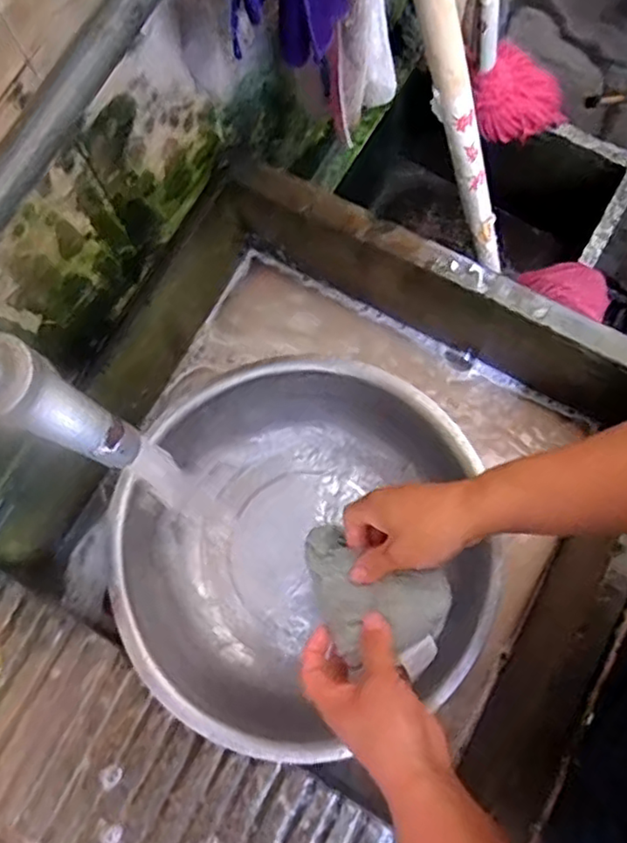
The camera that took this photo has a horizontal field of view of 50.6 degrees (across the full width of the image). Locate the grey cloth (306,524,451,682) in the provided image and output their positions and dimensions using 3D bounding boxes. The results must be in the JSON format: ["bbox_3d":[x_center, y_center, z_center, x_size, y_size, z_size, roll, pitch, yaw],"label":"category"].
[{"bbox_3d":[0.041,0.141,0.522,0.123,0.071,0.083,26,78,7],"label":"grey cloth"}]

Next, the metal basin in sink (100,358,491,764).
[{"bbox_3d":[-0.014,0.131,0.713,0.360,0.169,0.360,0,76,1],"label":"metal basin in sink"}]

